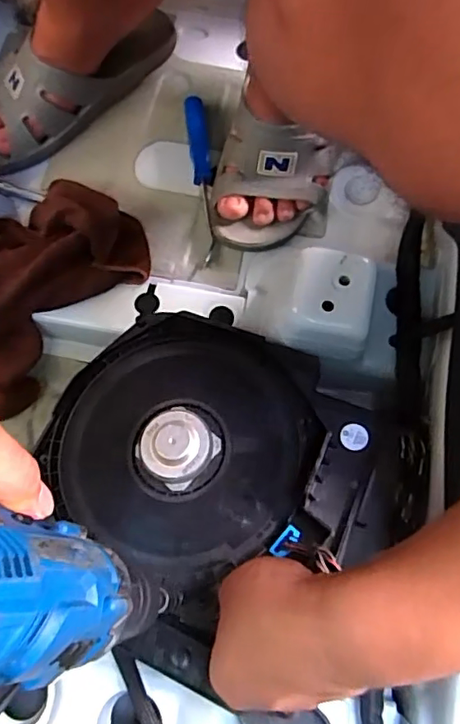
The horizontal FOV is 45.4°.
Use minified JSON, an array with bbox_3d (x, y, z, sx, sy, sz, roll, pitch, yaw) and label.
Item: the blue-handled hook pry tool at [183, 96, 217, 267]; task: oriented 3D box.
[{"bbox_3d":[-0.028,-0.200,0.596,0.024,0.027,0.195,-8,73,-1],"label":"blue-handled hook pry tool"}]

